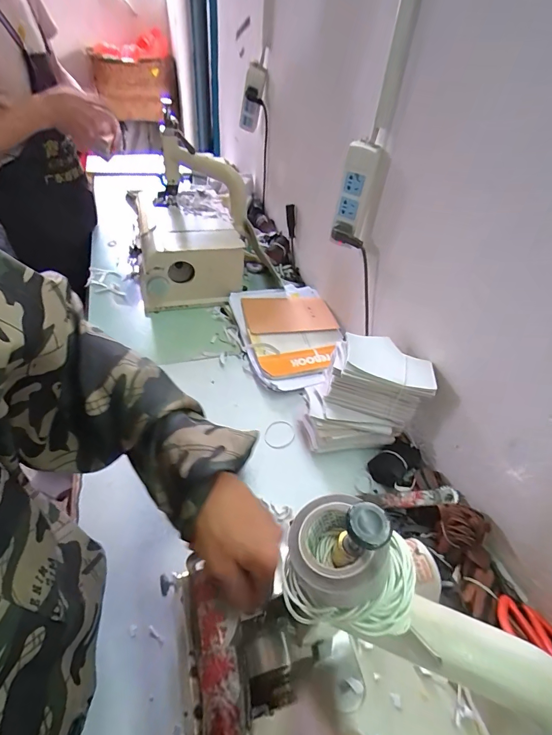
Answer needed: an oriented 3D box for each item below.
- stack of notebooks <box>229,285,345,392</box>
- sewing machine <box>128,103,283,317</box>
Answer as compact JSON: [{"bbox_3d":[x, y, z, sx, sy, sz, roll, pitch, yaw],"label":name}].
[{"bbox_3d":[0.030,-0.086,0.832,0.212,0.034,0.311,-11,49,-12],"label":"stack of notebooks"},{"bbox_3d":[-0.159,-0.346,0.888,0.310,0.303,0.286,-6,45,-12],"label":"sewing machine"}]

